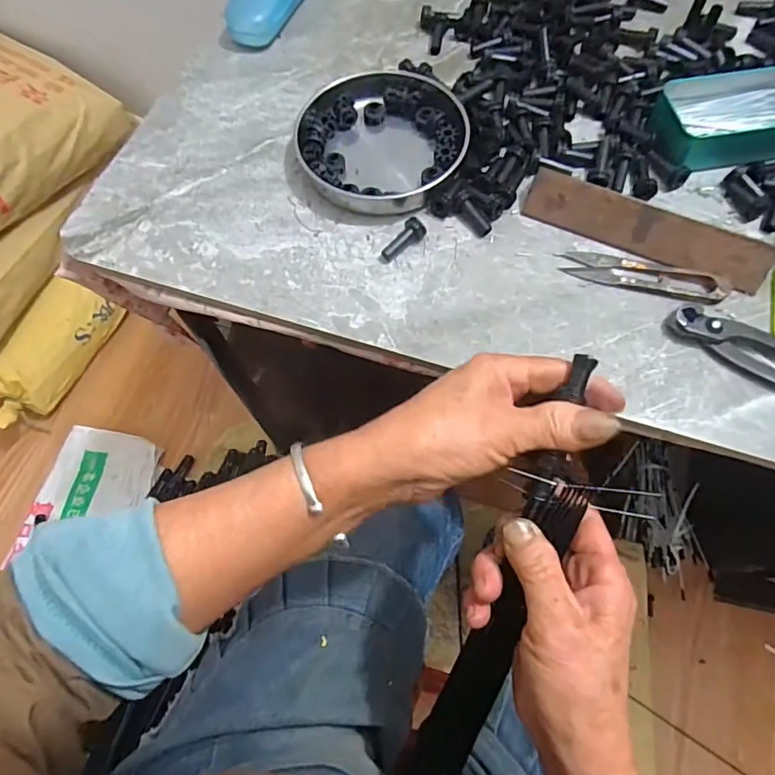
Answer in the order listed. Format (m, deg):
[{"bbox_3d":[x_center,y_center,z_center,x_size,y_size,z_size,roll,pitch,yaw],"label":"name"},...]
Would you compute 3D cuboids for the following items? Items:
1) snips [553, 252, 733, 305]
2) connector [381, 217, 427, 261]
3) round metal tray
[{"bbox_3d":[0.190,-0.085,0.387,0.119,0.007,0.028,14,67,8],"label":"snips"},{"bbox_3d":[0.011,-0.114,0.401,0.038,0.017,0.013,-36,69,-13],"label":"connector"},{"bbox_3d":[-0.004,-0.207,0.432,0.134,0.030,0.134,-1,66,2],"label":"round metal tray"}]

